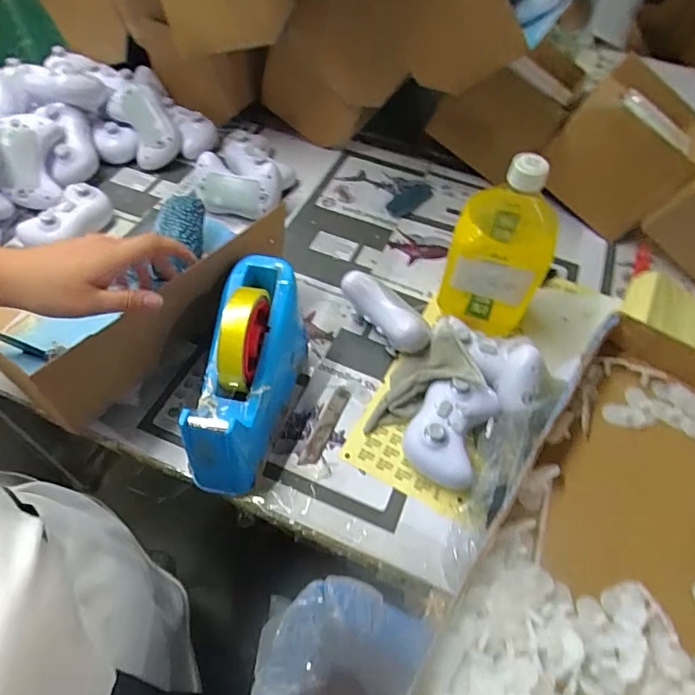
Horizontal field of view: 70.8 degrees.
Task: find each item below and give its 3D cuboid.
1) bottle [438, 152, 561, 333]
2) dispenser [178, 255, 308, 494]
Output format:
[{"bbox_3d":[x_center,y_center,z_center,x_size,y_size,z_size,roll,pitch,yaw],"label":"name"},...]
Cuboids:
[{"bbox_3d":[0.155,-0.100,0.506,0.093,0.200,0.091,18,56,9],"label":"bottle"},{"bbox_3d":[-0.088,0.023,0.452,0.066,0.113,0.193,9,55,3],"label":"dispenser"}]

